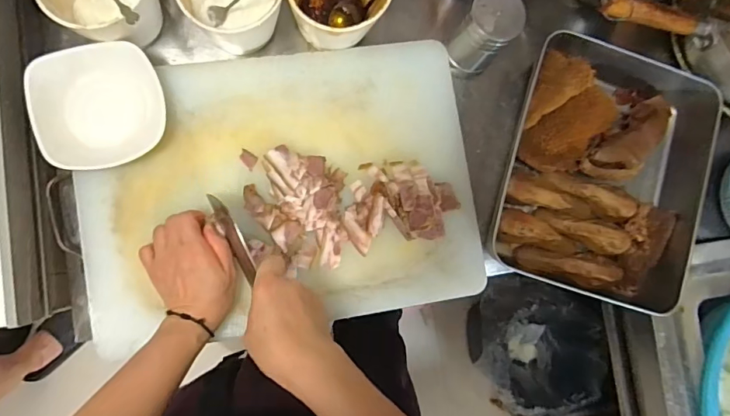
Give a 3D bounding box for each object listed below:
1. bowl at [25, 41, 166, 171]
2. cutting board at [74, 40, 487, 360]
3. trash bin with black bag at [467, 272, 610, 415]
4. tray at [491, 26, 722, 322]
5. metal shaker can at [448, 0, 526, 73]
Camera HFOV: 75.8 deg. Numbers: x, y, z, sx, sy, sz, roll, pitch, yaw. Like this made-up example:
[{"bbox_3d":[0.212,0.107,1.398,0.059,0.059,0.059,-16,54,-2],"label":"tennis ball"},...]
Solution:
[{"bbox_3d":[-0.279,-0.105,0.496,0.129,0.038,0.121,-19,88,-8],"label":"bowl"},{"bbox_3d":[-0.089,-0.024,0.533,0.431,0.025,0.310,-9,86,-8],"label":"cutting board"},{"bbox_3d":[0.395,0.363,1.202,0.245,0.292,0.352,-9,86,-8],"label":"trash bin with black bag"},{"bbox_3d":[0.294,-0.048,0.588,0.243,0.060,0.310,16,83,-6],"label":"tray"},{"bbox_3d":[0.138,-0.204,0.551,0.057,0.099,0.057,1,85,-7],"label":"metal shaker can"}]

